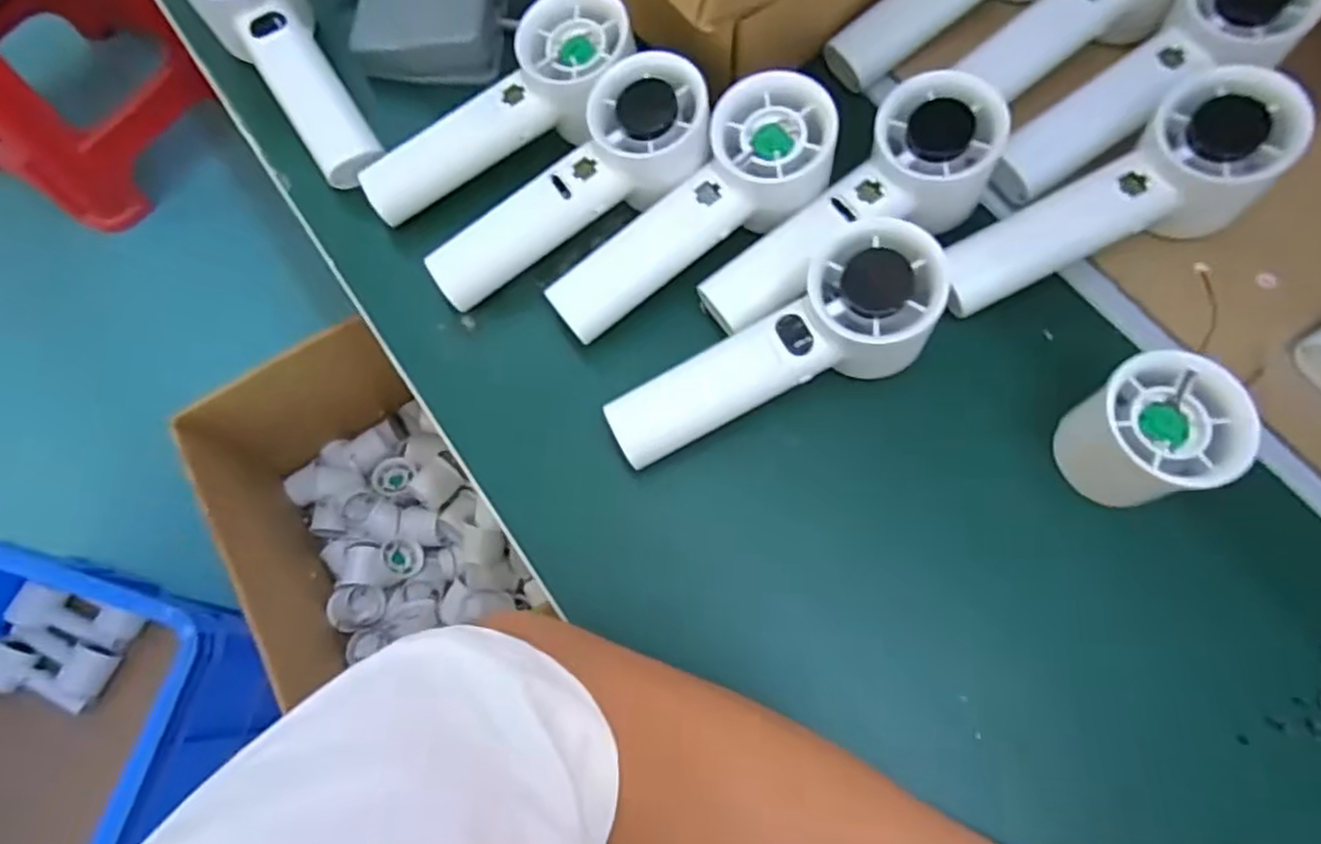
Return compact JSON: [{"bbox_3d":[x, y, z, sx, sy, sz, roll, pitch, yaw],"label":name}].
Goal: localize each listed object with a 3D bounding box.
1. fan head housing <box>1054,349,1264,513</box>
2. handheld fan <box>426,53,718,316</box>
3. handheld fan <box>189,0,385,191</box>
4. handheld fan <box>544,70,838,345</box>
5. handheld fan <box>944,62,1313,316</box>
[{"bbox_3d":[0.208,0.006,0.308,0.055,0.052,0.055,11,71,5],"label":"fan head housing"},{"bbox_3d":[-0.044,-0.114,0.352,0.157,0.032,0.053,-36,73,6],"label":"handheld fan"},{"bbox_3d":[-0.204,-0.200,0.390,0.054,0.036,0.159,-31,88,-10],"label":"handheld fan"},{"bbox_3d":[0.017,-0.099,0.344,0.156,0.027,0.057,-39,74,5],"label":"handheld fan"},{"bbox_3d":[0.211,-0.100,0.340,0.157,0.043,0.056,-29,71,17],"label":"handheld fan"}]

